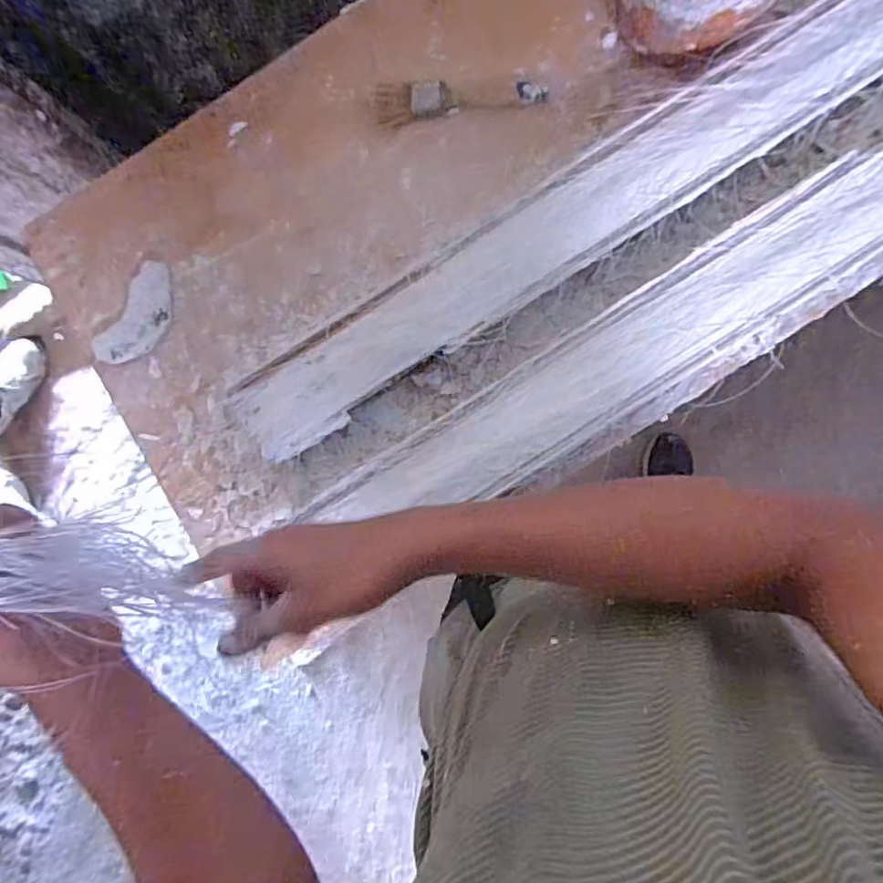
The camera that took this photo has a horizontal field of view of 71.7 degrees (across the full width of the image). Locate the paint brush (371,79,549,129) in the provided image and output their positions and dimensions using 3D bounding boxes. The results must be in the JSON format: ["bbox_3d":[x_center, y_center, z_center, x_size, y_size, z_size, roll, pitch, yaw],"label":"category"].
[{"bbox_3d":[0.020,-0.396,0.697,0.193,0.028,0.039,-5,86,6],"label":"paint brush"}]

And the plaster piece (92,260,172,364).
[{"bbox_3d":[-0.349,-0.148,0.709,0.067,0.011,0.128,16,75,7],"label":"plaster piece"}]

